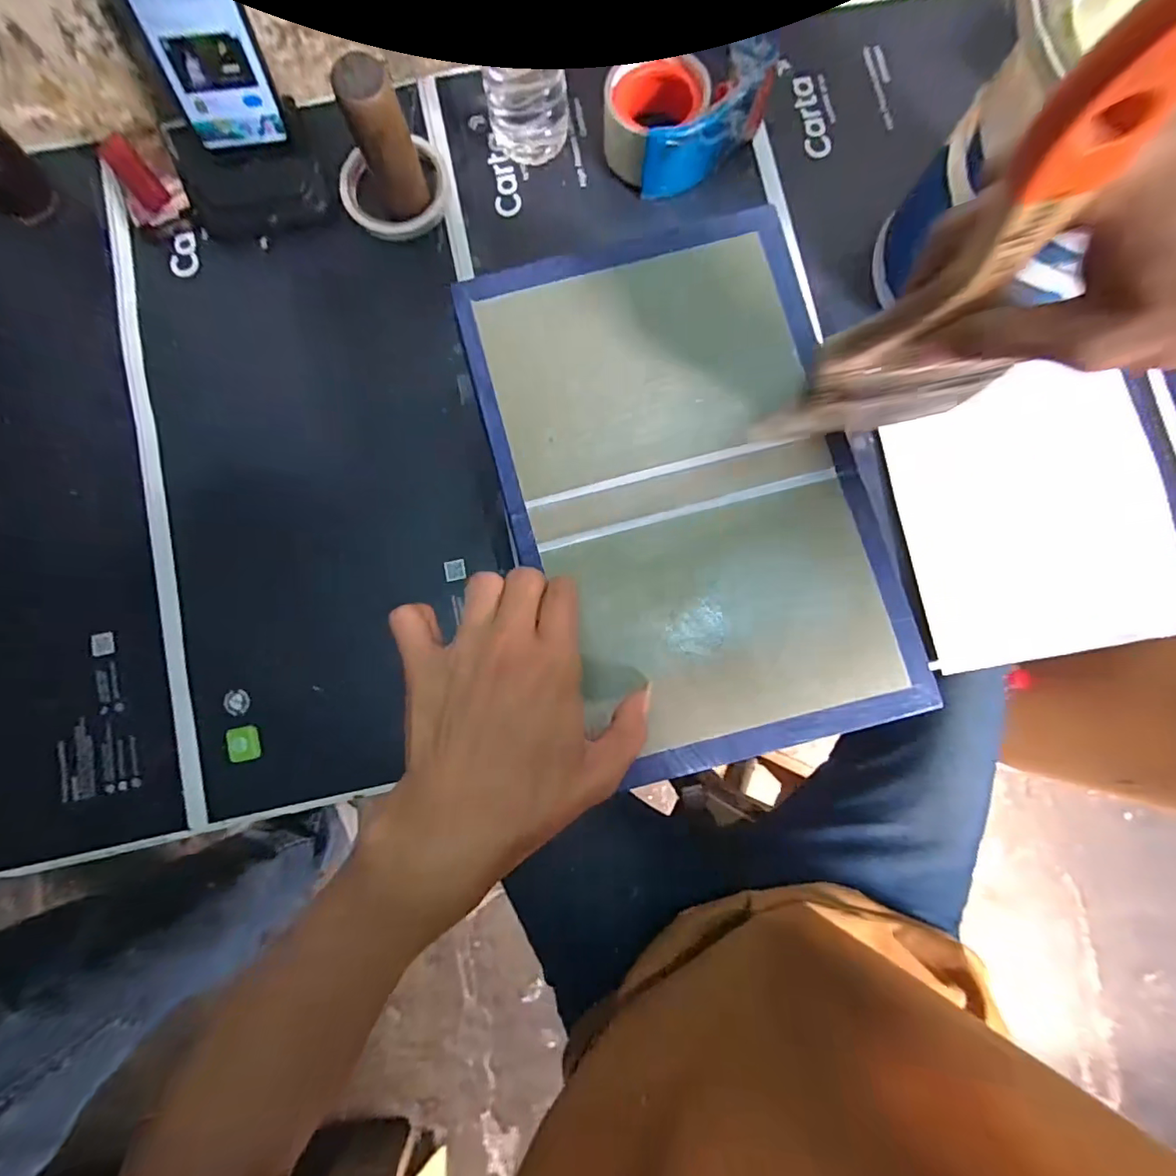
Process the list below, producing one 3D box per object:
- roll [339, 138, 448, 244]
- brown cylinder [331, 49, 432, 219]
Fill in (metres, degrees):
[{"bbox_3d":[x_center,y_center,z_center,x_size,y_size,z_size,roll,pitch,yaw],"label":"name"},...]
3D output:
[{"bbox_3d":[-0.172,-0.357,0.476,0.093,0.011,0.086,0,83,-1],"label":"roll"},{"bbox_3d":[-0.160,-0.351,0.425,0.041,0.108,0.045,0,83,-1],"label":"brown cylinder"}]

